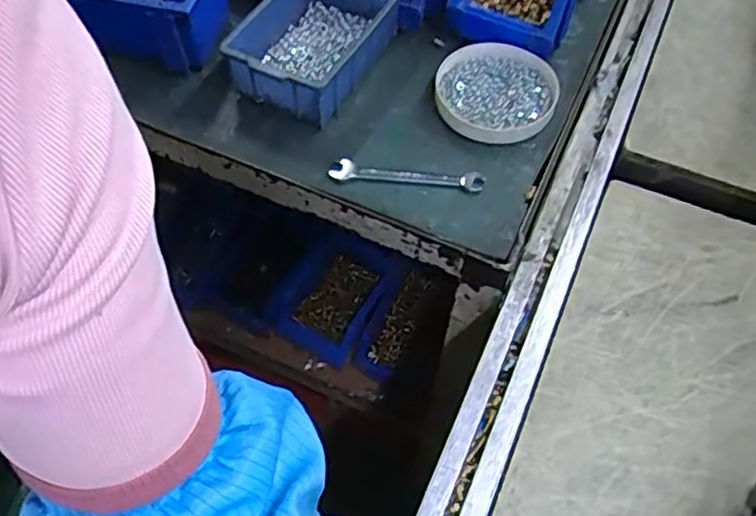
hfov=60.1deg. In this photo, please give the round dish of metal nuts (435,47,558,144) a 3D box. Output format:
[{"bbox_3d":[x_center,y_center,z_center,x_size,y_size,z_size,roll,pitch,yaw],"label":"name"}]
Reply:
[{"bbox_3d":[0.101,-0.146,0.571,0.100,0.022,0.104,0,58,0],"label":"round dish of metal nuts"}]

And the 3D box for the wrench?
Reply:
[{"bbox_3d":[0.023,-0.068,0.526,0.122,0.009,0.019,5,58,4],"label":"wrench"}]

